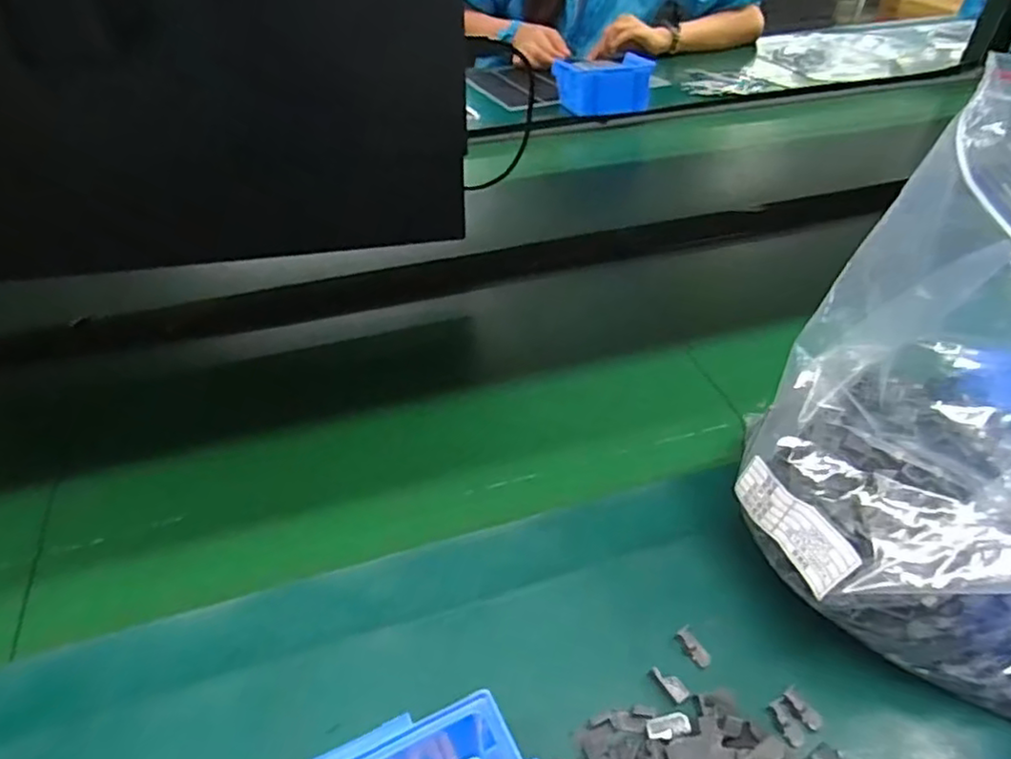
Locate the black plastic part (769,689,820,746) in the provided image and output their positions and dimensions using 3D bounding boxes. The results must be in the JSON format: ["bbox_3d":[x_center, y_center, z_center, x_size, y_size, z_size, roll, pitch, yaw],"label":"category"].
[{"bbox_3d":[0.150,0.176,0.332,0.022,0.009,0.021,-25,49,-23],"label":"black plastic part"}]

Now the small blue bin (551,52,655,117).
[{"bbox_3d":[0.151,-0.453,0.978,0.133,0.075,0.104,-14,44,-15],"label":"small blue bin"}]

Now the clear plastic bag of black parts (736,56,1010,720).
[{"bbox_3d":[0.223,0.034,0.297,0.184,0.262,0.138,26,50,25],"label":"clear plastic bag of black parts"}]

